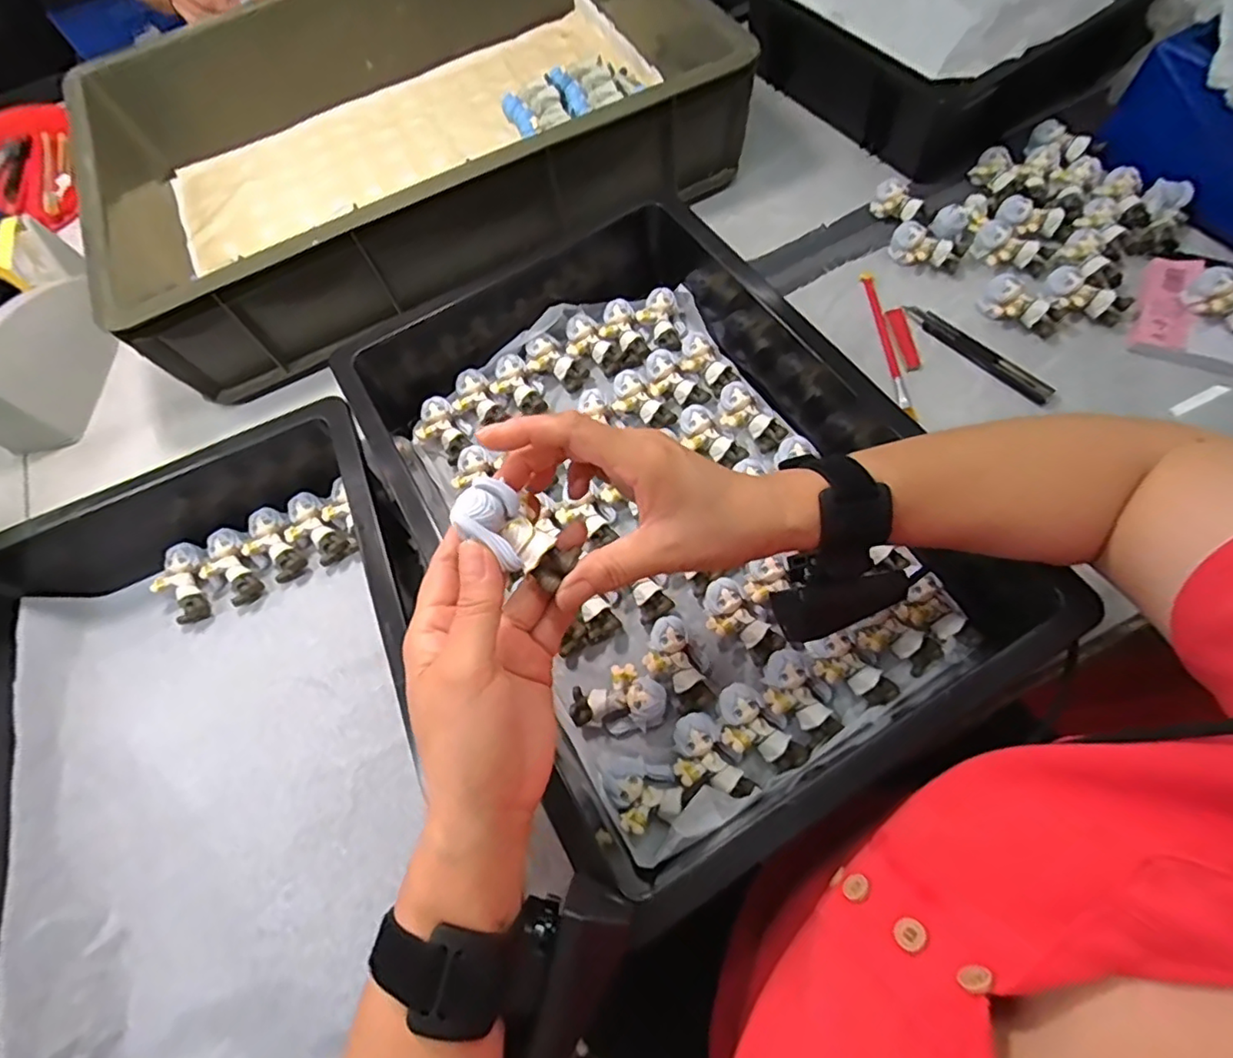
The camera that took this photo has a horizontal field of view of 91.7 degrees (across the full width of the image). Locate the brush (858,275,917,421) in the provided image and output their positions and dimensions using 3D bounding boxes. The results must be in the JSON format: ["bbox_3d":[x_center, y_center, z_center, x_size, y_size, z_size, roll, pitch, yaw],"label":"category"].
[{"bbox_3d":[0.244,-0.167,0.544,0.013,0.014,0.160,-9,65,3],"label":"brush"}]

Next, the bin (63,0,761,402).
[{"bbox_3d":[-0.219,-0.429,0.628,0.601,0.159,0.420,-25,65,-4],"label":"bin"}]

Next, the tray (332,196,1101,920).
[{"bbox_3d":[0.014,-0.041,0.456,0.363,0.094,0.535,-36,67,-9],"label":"tray"}]

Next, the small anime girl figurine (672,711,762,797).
[{"bbox_3d":[0.057,0.149,0.384,0.038,0.021,0.058,-34,66,-9],"label":"small anime girl figurine"}]

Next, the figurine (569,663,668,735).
[{"bbox_3d":[0.002,0.117,0.412,0.063,0.034,0.042,-6,65,4],"label":"figurine"}]

